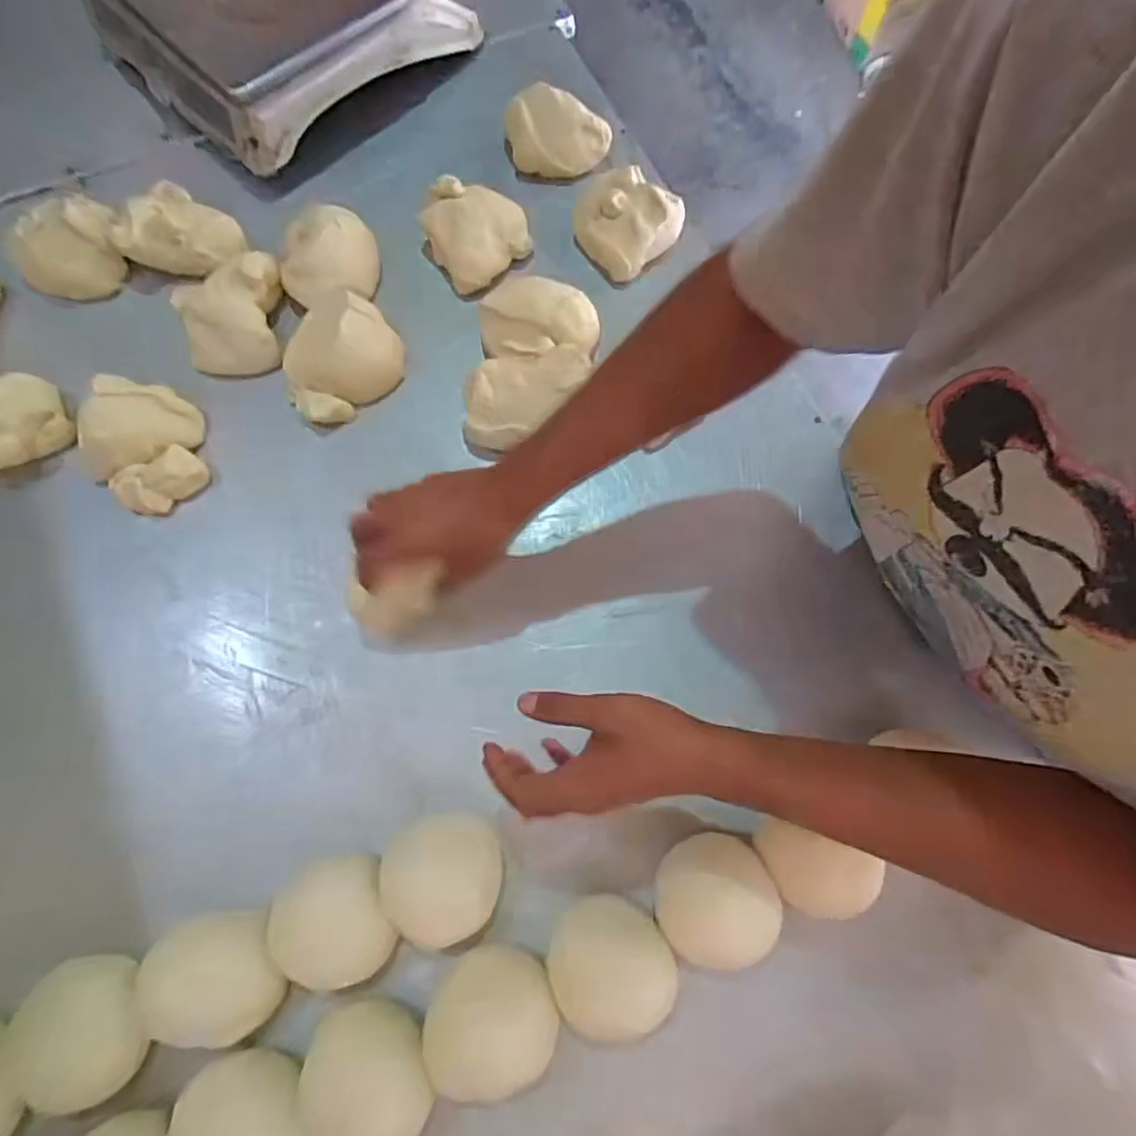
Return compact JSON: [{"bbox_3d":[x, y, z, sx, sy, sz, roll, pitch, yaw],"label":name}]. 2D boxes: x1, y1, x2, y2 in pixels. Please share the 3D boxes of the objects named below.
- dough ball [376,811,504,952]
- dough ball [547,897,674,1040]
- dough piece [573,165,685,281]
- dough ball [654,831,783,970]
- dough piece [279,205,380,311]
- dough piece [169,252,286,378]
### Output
[{"bbox_3d":[-0.097,0.237,0.489,0.087,0.040,0.087,1,71,-2],"label":"dough ball"},{"bbox_3d":[0.034,0.289,0.465,0.097,0.059,0.086,-4,71,-3],"label":"dough ball"},{"bbox_3d":[0.063,-0.371,0.676,0.109,0.052,0.111,35,76,10],"label":"dough piece"},{"bbox_3d":[0.110,0.254,0.483,0.086,0.054,0.089,1,71,-2],"label":"dough ball"},{"bbox_3d":[-0.241,-0.314,0.647,0.105,0.040,0.115,-17,74,-5],"label":"dough piece"},{"bbox_3d":[-0.334,-0.257,0.635,0.102,0.059,0.118,-7,72,-4],"label":"dough piece"}]

